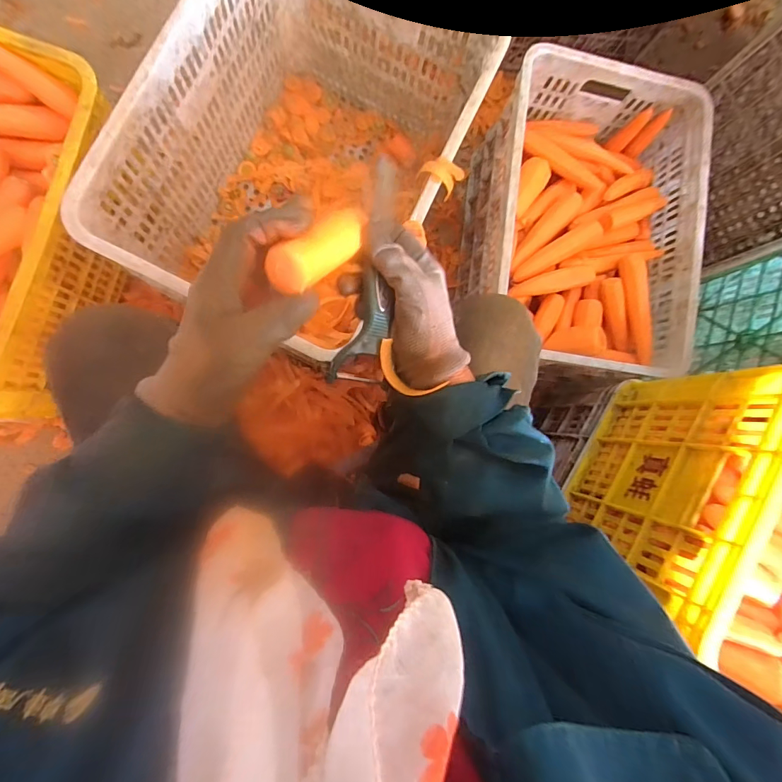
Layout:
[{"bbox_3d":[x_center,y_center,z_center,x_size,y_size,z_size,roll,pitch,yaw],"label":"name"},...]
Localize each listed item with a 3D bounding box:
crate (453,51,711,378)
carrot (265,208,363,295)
[{"bbox_3d":[0.361,-0.313,0.811,0.374,0.260,0.555,10,86,-7],"label":"crate"},{"bbox_3d":[-0.048,-0.103,0.283,0.031,0.025,0.093,42,54,-3],"label":"carrot"}]

